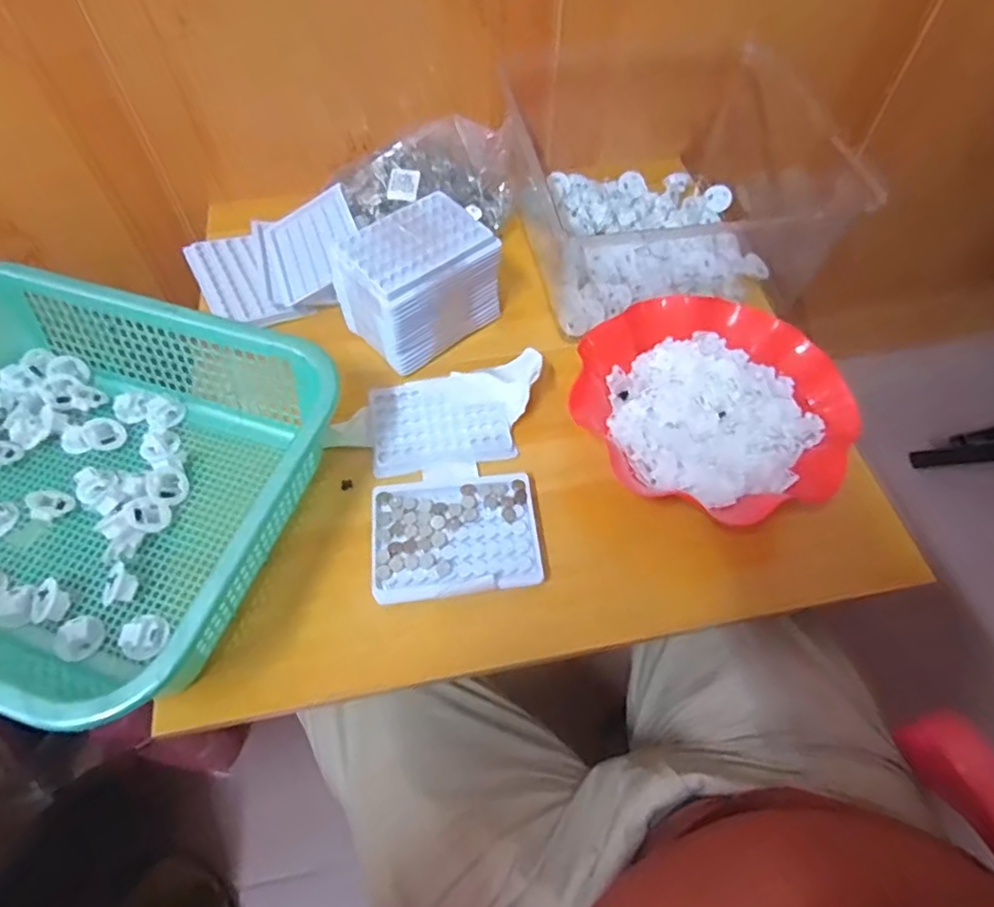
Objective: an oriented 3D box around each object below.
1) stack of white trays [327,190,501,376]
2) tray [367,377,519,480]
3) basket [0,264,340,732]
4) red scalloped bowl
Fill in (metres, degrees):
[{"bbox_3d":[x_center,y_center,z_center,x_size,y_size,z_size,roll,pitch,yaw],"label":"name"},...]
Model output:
[{"bbox_3d":[-0.073,-0.164,0.579,0.128,0.090,0.091,-37,66,-21],"label":"stack of white trays"},{"bbox_3d":[-0.052,-0.028,0.558,0.123,0.010,0.096,-8,59,-6],"label":"tray"},{"bbox_3d":[-0.336,0.012,0.468,0.377,0.097,0.292,17,60,9],"label":"basket"},{"bbox_3d":[0.183,-0.039,0.534,0.228,0.054,0.211,0,58,-1],"label":"red scalloped bowl"}]

